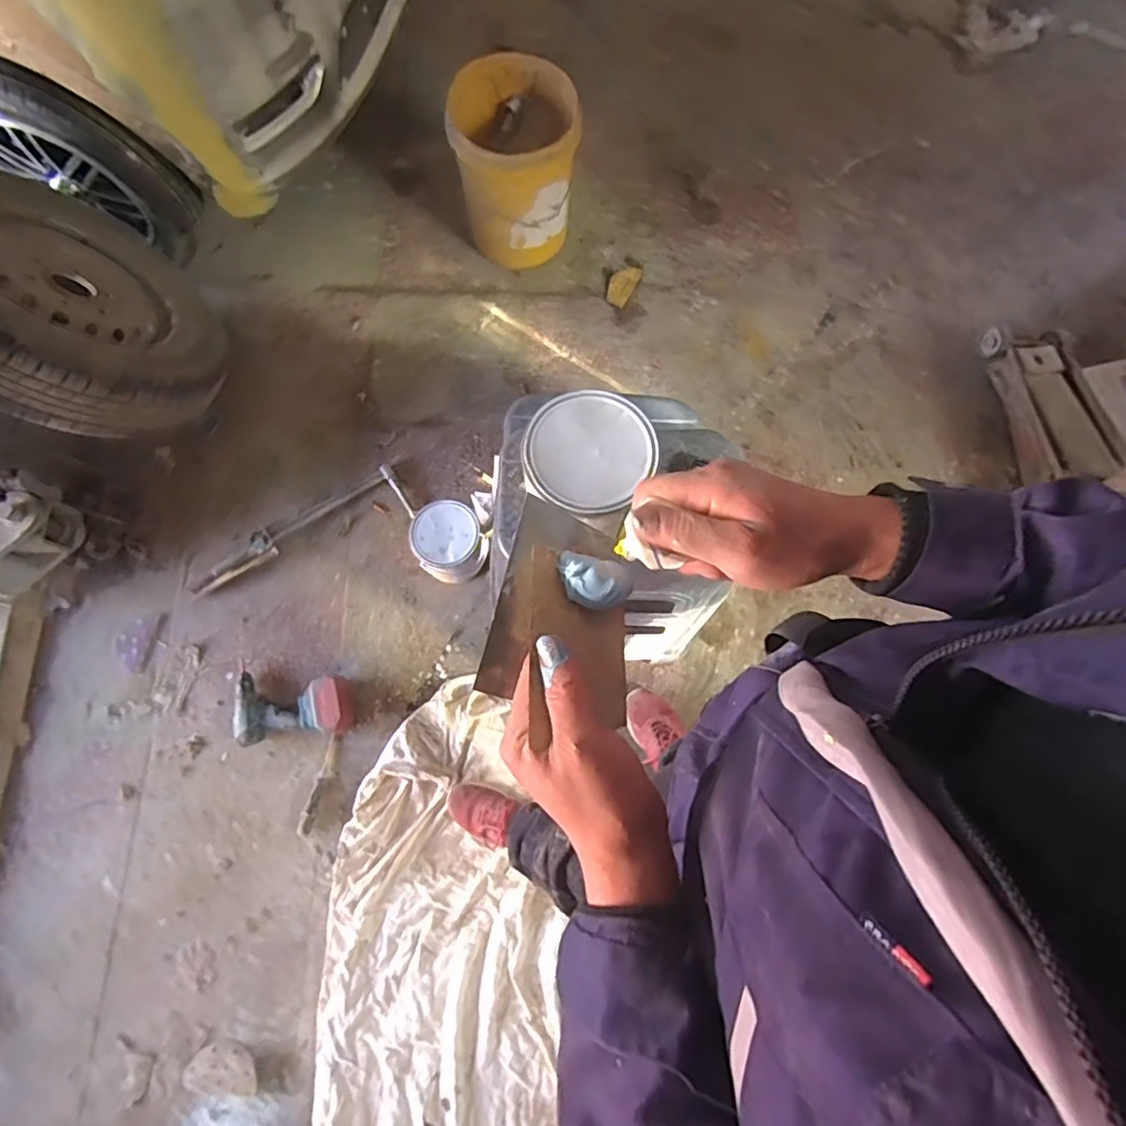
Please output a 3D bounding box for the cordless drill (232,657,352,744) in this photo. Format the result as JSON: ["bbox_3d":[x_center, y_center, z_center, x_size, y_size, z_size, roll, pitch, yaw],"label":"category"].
[{"bbox_3d":[-0.614,0.313,1.362,0.266,0.083,0.175,-2,76,-1],"label":"cordless drill"}]

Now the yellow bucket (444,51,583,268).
[{"bbox_3d":[-0.123,-1.031,1.588,0.298,0.383,0.319,0,76,-1],"label":"yellow bucket"}]

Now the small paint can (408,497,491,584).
[{"bbox_3d":[-0.266,-0.049,1.418,0.152,0.167,0.165,0,76,-1],"label":"small paint can"}]

